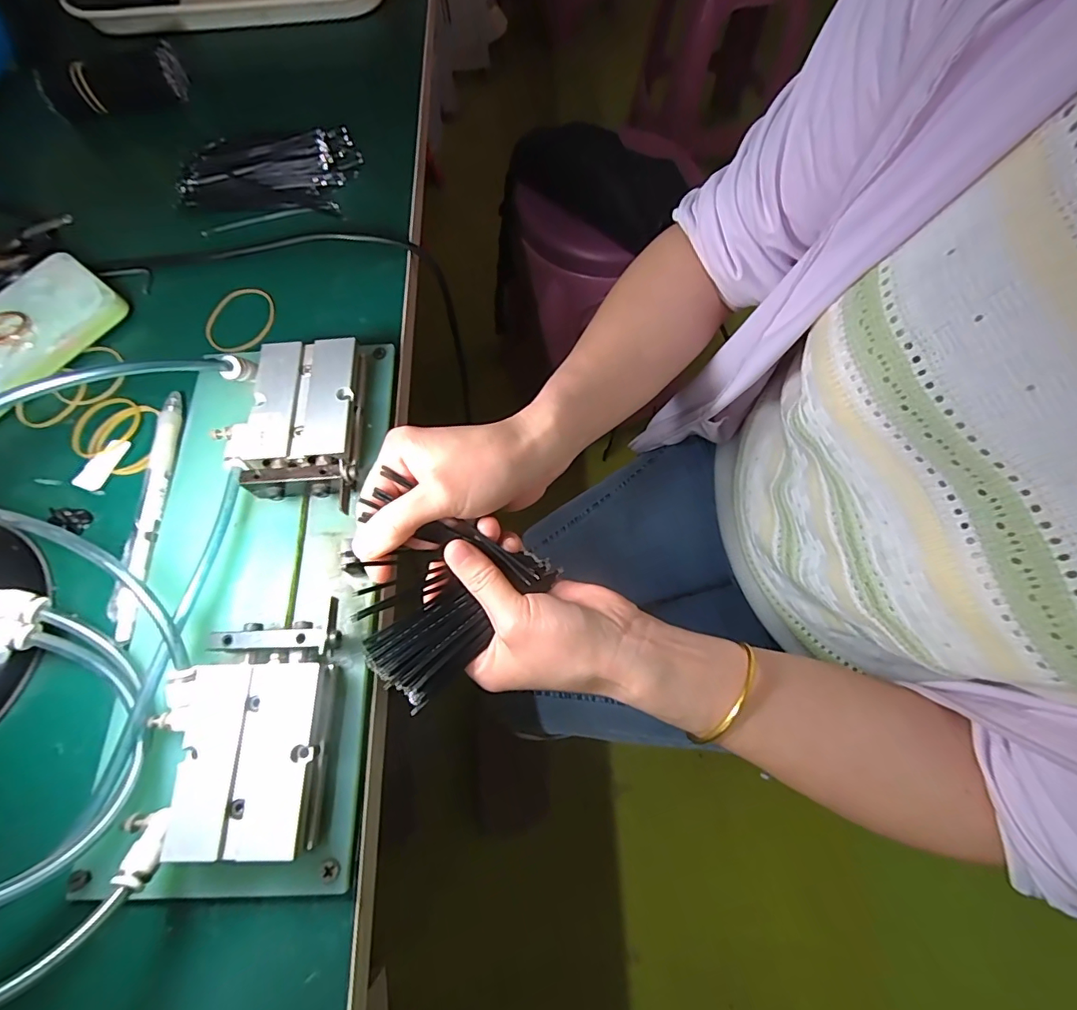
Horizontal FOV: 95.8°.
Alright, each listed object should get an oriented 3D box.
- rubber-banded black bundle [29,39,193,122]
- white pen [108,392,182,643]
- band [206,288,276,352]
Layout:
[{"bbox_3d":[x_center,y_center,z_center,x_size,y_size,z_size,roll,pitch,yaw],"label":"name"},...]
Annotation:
[{"bbox_3d":[-0.345,-0.348,0.398,0.103,0.032,0.033,-11,69,-3],"label":"rubber-banded black bundle"},{"bbox_3d":[-0.215,0.001,0.269,0.013,0.006,0.141,-4,69,0],"label":"white pen"},{"bbox_3d":[-0.198,-0.123,0.323,0.048,0.004,0.047,-1,69,1],"label":"band"}]

